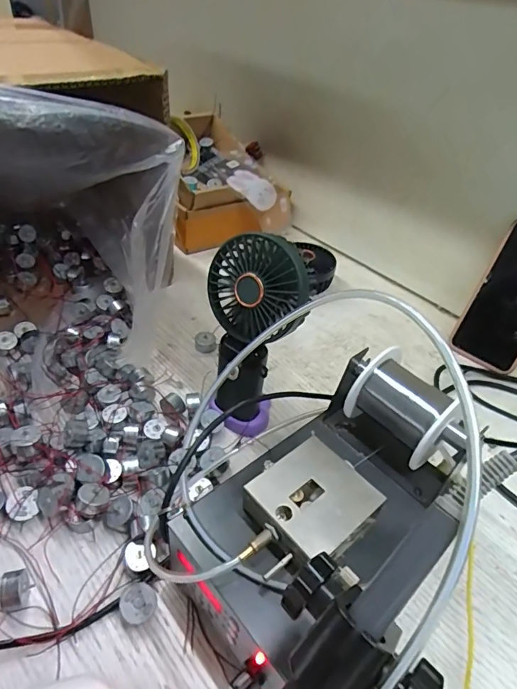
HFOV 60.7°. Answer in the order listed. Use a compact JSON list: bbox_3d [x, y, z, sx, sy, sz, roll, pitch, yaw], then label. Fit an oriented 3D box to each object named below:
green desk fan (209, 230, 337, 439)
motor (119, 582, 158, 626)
[{"bbox_3d":[-0.004,-0.005,0.391,0.075,0.181,0.079,-5,41,-12],"label":"green desk fan"},{"bbox_3d":[-0.081,0.174,0.299,0.023,0.014,0.024,-11,74,-19],"label":"motor"}]

